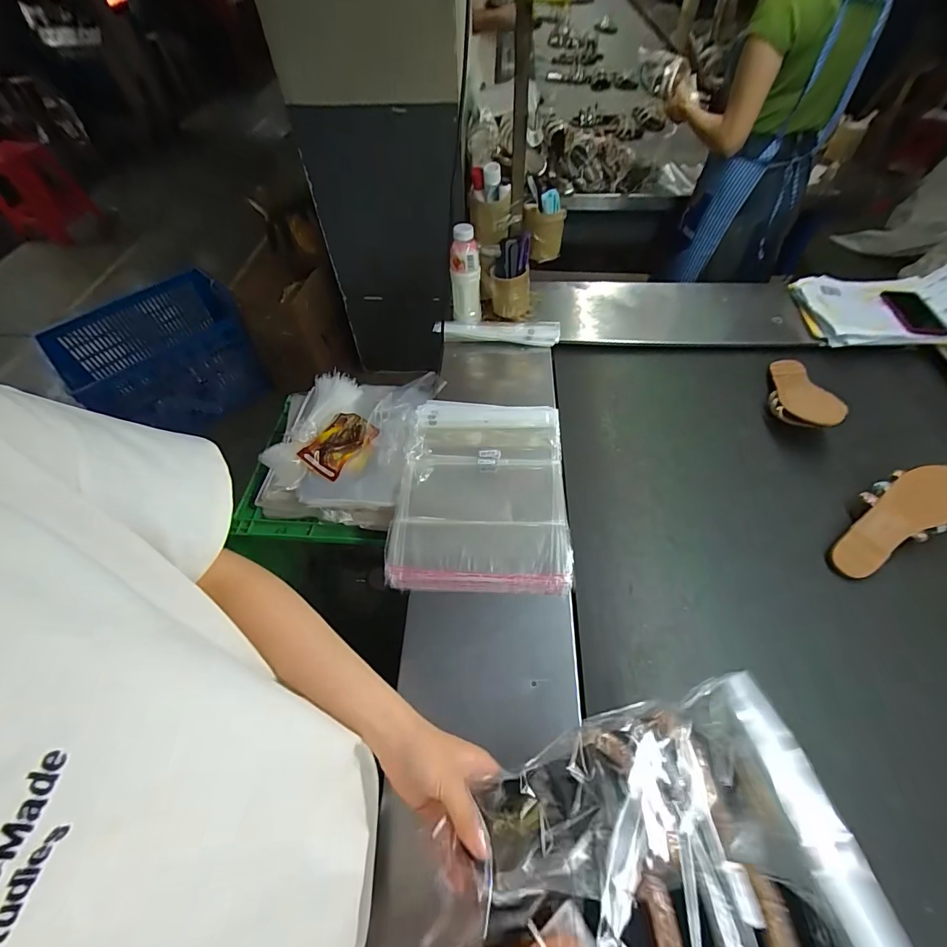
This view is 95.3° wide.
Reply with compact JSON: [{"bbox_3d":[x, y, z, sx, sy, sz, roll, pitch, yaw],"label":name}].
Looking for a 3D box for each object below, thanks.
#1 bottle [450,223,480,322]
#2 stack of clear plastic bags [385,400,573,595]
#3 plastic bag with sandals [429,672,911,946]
[{"bbox_3d":[-0.018,-0.418,0.909,0.061,0.182,0.053,-6,55,-2],"label":"bottle"},{"bbox_3d":[0.011,0.018,0.734,0.275,0.025,0.366,0,54,4],"label":"stack of clear plastic bags"},{"bbox_3d":[0.137,0.296,0.305,0.305,0.088,0.232,-8,54,-2],"label":"plastic bag with sandals"}]

